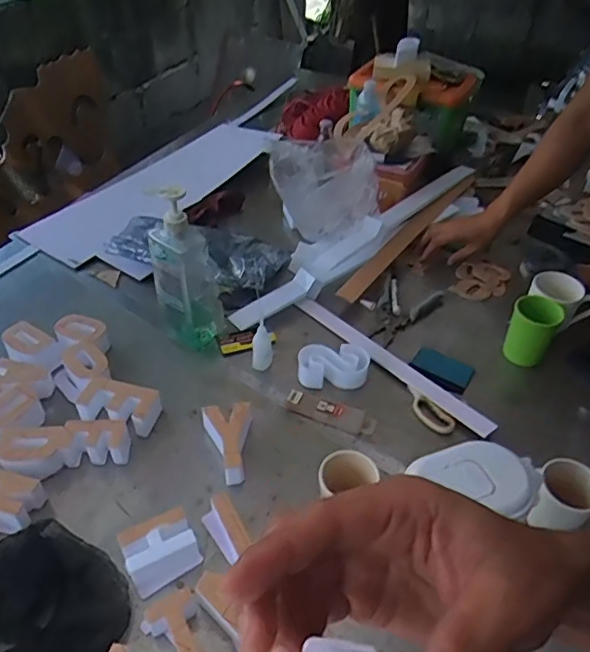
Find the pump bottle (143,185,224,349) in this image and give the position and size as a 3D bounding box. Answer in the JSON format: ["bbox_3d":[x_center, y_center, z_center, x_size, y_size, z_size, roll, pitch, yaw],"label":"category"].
[{"bbox_3d":[-0.172,-0.080,0.895,0.097,0.278,0.061,-10,44,-13],"label":"pump bottle"}]

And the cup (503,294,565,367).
[{"bbox_3d":[0.389,0.012,0.937,0.070,0.102,0.070,2,44,-2],"label":"cup"}]

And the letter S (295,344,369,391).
[{"bbox_3d":[0.063,0.061,0.913,0.115,0.047,0.060,-3,43,-5],"label":"letter S"}]

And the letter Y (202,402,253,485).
[{"bbox_3d":[-0.089,0.167,0.792,0.070,0.053,0.119,-7,43,-9],"label":"letter Y"}]

